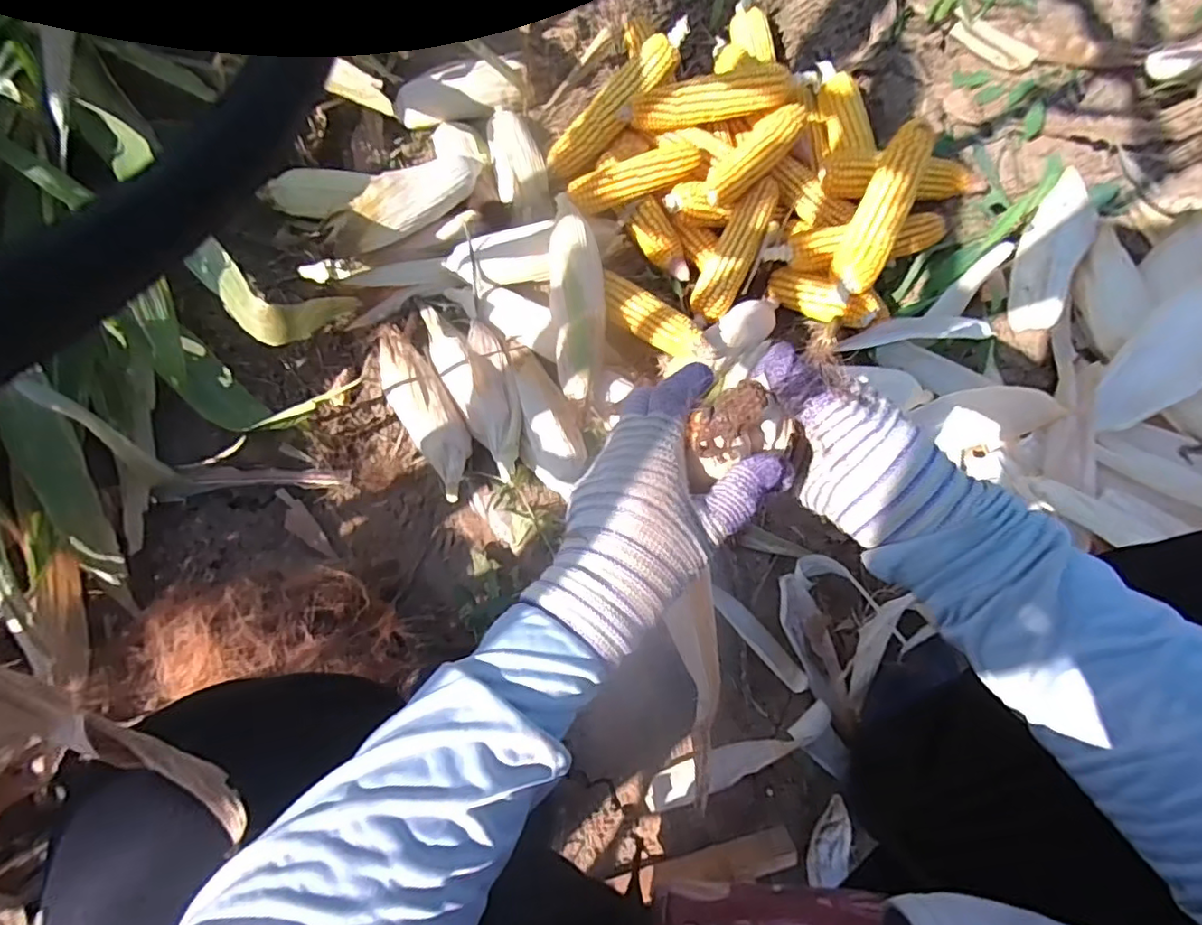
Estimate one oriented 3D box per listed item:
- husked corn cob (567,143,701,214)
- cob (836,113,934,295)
[{"bbox_3d":[0.045,-0.346,0.732,0.171,0.047,0.050,-25,74,-7],"label":"husked corn cob"},{"bbox_3d":[0.314,-0.286,0.660,0.050,0.041,0.192,23,93,8],"label":"cob"}]

